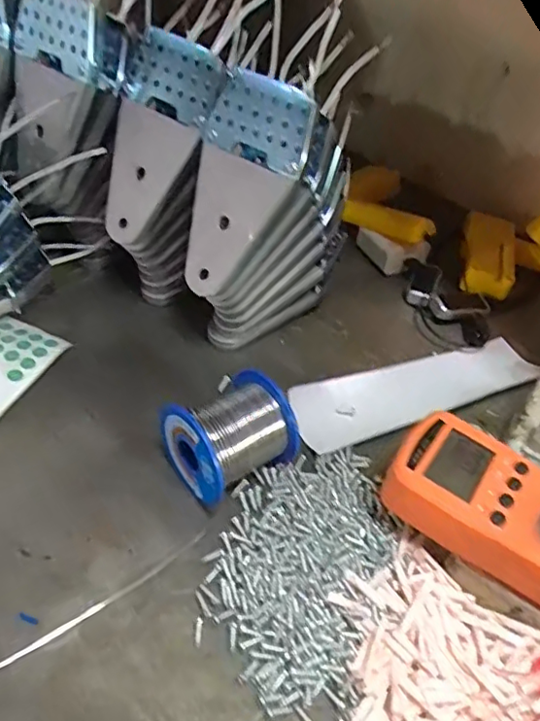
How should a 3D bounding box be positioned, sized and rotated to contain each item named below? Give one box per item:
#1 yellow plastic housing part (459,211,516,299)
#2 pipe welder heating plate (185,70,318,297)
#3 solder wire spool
[{"bbox_3d":[0.215,-0.109,0.565,0.052,0.026,0.116,18,46,5],"label":"yellow plastic housing part"},{"bbox_3d":[-0.022,-0.107,0.366,0.067,0.133,0.014,32,20,20],"label":"pipe welder heating plate"},{"bbox_3d":[-0.023,0.047,0.355,0.074,0.053,0.053,-25,56,-30],"label":"solder wire spool"}]

